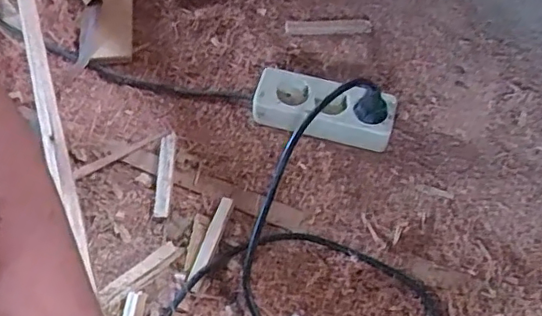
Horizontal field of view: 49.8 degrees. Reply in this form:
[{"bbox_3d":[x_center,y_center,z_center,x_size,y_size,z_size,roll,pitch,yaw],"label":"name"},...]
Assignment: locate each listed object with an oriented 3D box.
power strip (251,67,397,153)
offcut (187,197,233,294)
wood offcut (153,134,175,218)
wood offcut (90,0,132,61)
[{"bbox_3d":[0.058,-0.054,0.661,0.158,0.050,0.062,15,55,10],"label":"power strip"},{"bbox_3d":[-0.062,0.085,0.590,0.016,0.010,0.102,16,55,10],"label":"offcut"},{"bbox_3d":[-0.116,0.017,0.638,0.017,0.009,0.102,0,54,-1],"label":"wood offcut"},{"bbox_3d":[-0.216,-0.210,0.797,0.049,0.017,0.214,-6,54,-5],"label":"wood offcut"}]

